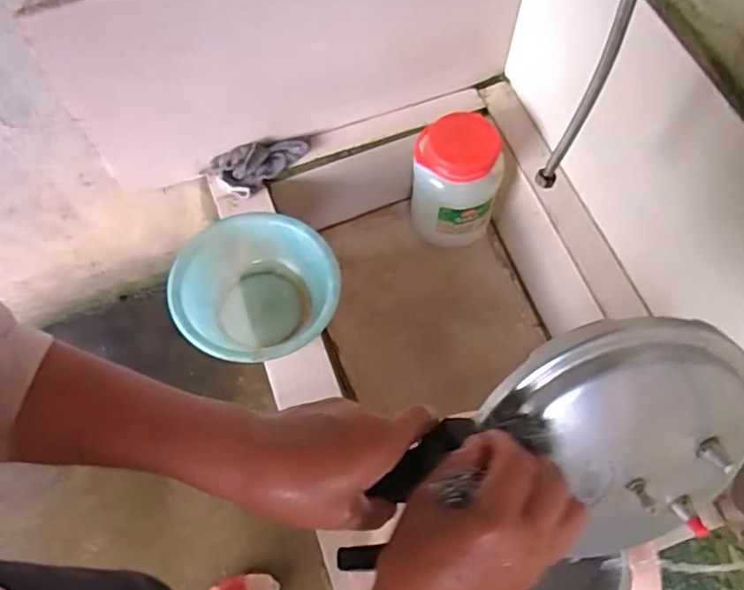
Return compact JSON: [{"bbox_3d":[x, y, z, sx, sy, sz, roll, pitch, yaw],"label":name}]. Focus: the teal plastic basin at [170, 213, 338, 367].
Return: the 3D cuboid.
[{"bbox_3d":[-0.183,-0.003,0.942,0.251,0.124,0.244,-1,66,3],"label":"teal plastic basin"}]

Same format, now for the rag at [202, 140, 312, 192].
[{"bbox_3d":[-0.215,-0.248,1.109,0.192,0.040,0.078,-20,66,-6],"label":"rag"}]

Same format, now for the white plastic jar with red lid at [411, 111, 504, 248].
[{"bbox_3d":[0.168,-0.219,1.193,0.165,0.278,0.154,-1,66,3],"label":"white plastic jar with red lid"}]

